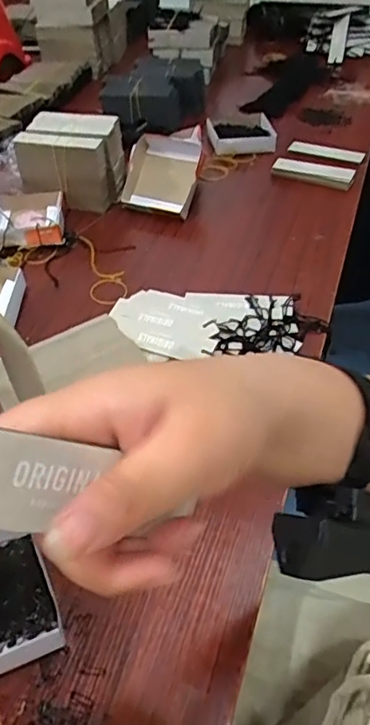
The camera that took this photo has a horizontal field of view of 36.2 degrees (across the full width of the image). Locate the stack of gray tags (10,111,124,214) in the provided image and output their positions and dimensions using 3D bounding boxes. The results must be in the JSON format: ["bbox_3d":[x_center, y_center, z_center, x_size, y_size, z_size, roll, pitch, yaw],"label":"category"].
[{"bbox_3d":[-0.173,-0.317,0.879,0.143,0.093,0.104,9,46,11],"label":"stack of gray tags"}]

